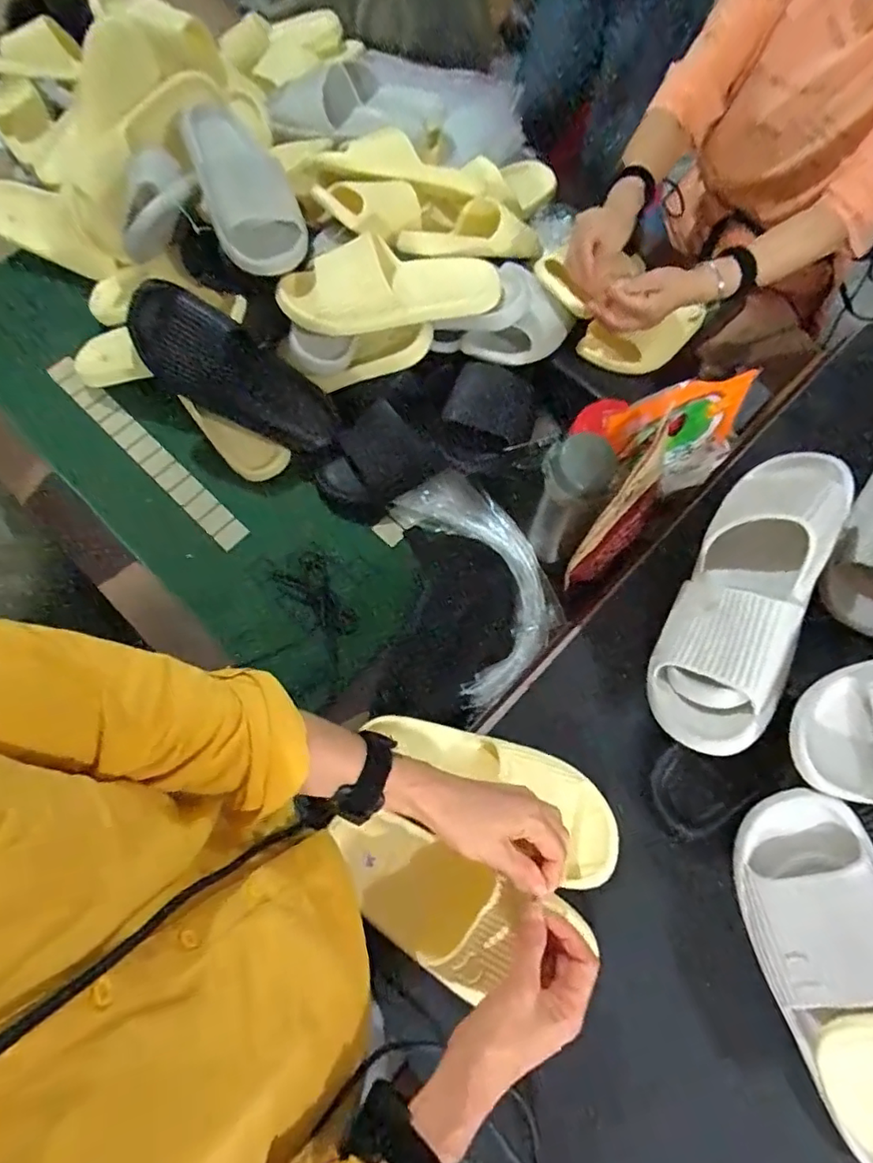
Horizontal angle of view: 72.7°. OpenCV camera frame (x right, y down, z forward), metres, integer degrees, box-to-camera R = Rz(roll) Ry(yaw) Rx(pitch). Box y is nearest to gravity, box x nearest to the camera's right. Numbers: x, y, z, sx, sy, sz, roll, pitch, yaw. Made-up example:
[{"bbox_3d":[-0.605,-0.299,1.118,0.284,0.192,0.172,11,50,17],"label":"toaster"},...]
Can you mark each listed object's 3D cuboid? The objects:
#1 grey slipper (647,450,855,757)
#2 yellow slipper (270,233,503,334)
[{"bbox_3d":[0.303,-0.002,0.561,0.103,0.103,0.325,27,71,10],"label":"grey slipper"},{"bbox_3d":[-0.057,-0.361,0.723,0.259,0.056,0.105,-13,69,-5],"label":"yellow slipper"}]

